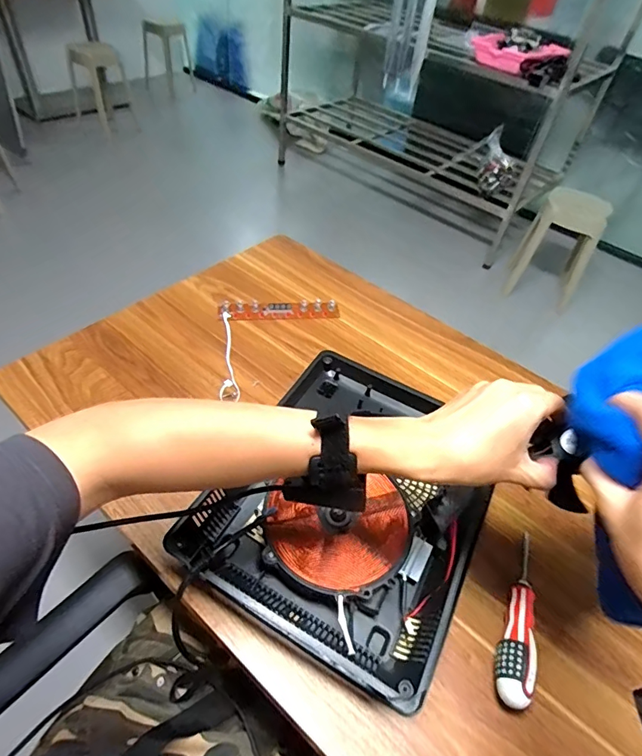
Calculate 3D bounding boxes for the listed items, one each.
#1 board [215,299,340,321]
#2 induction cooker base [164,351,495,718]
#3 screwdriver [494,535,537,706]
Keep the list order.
[{"bbox_3d":[-0.071,-0.118,0.782,0.202,0.014,0.042,-1,48,-8],"label":"board"},{"bbox_3d":[0.042,0.136,0.526,0.282,0.056,0.331,25,49,15],"label":"induction cooker base"},{"bbox_3d":[0.204,0.238,0.464,0.029,0.028,0.176,21,48,12],"label":"screwdriver"}]

